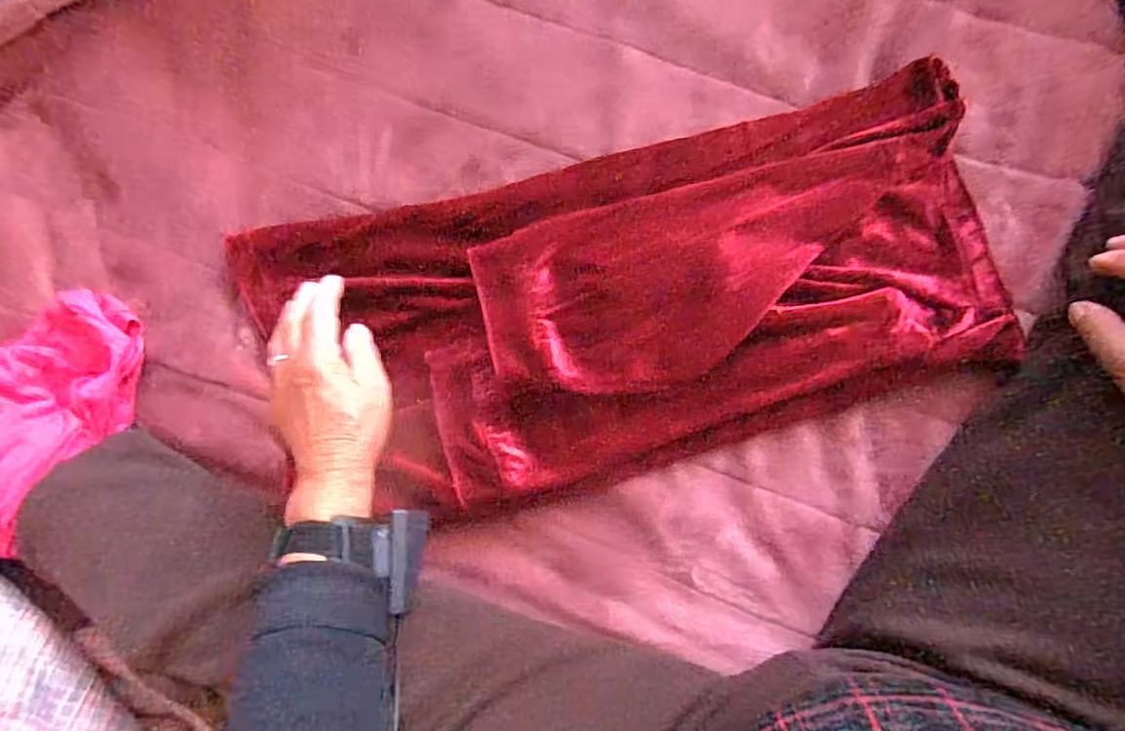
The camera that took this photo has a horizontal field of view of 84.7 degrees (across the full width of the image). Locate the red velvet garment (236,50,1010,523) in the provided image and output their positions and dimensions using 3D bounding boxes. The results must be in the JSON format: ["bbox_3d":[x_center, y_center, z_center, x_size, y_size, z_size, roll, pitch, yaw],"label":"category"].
[{"bbox_3d":[0.045,-0.044,0.493,0.563,0.036,0.241,-12,89,4],"label":"red velvet garment"}]

